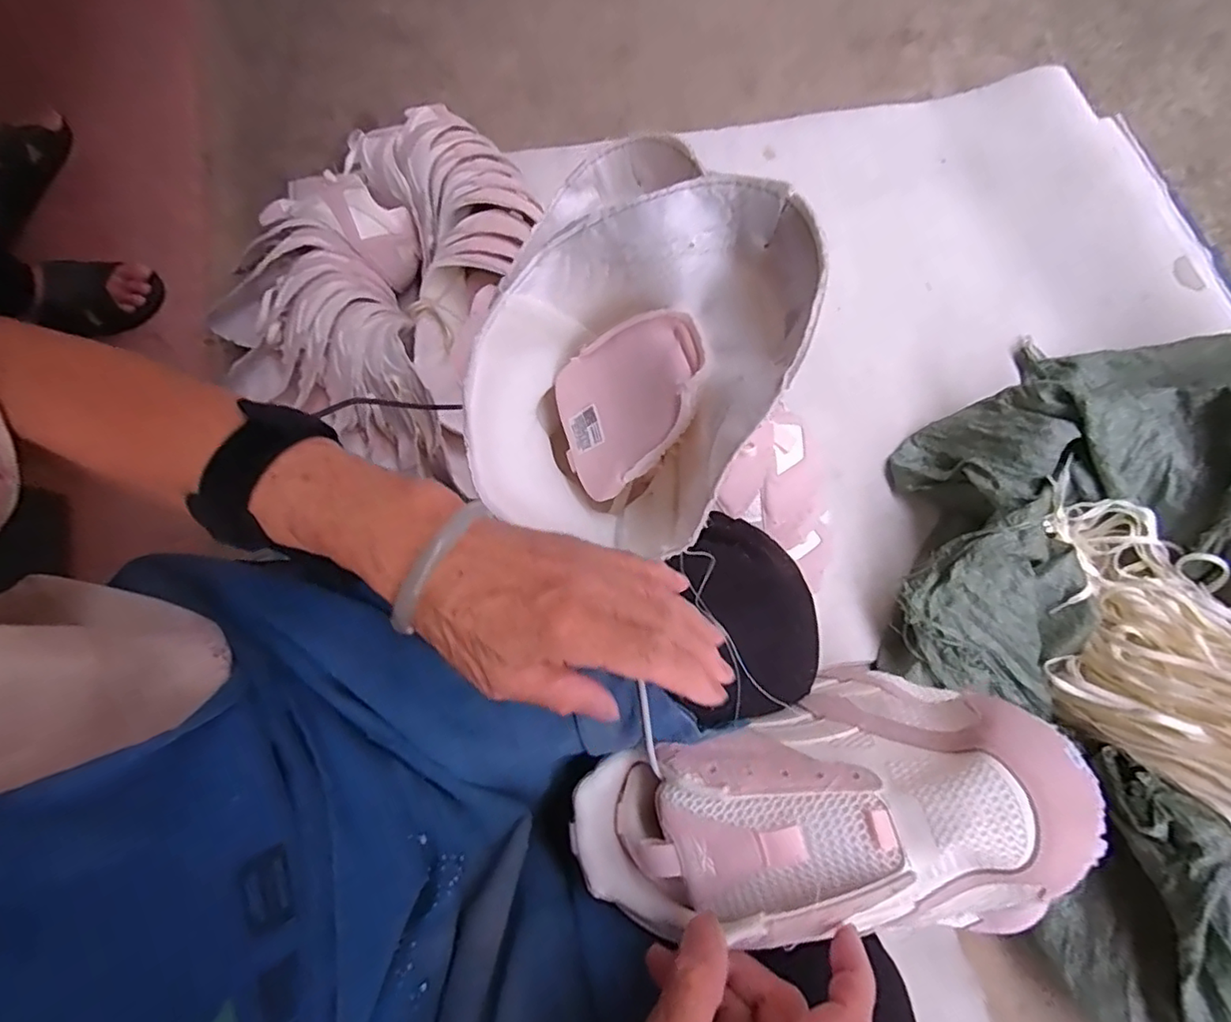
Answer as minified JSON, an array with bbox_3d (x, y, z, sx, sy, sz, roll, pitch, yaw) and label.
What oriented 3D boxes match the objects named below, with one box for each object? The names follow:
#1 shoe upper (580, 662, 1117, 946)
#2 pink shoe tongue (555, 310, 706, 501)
[{"bbox_3d":[0.100,0.157,0.312,0.235,0.109,0.108,-16,78,13],"label":"shoe upper"},{"bbox_3d":[0.004,-0.060,0.333,0.011,0.119,0.082,-7,75,-39],"label":"pink shoe tongue"}]

